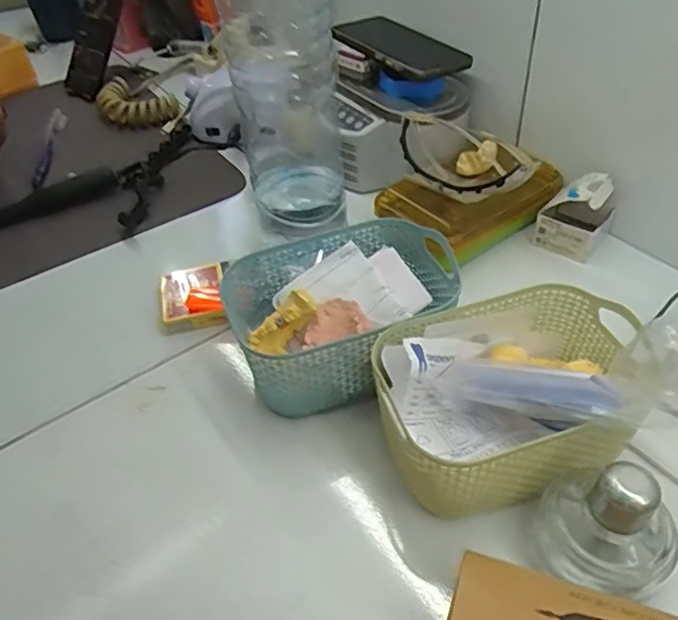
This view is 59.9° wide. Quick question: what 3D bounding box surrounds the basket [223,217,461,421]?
[{"bbox_3d":[0.005,0.008,0.468,0.164,0.087,0.120,-17,45,-13],"label":"basket"}]

